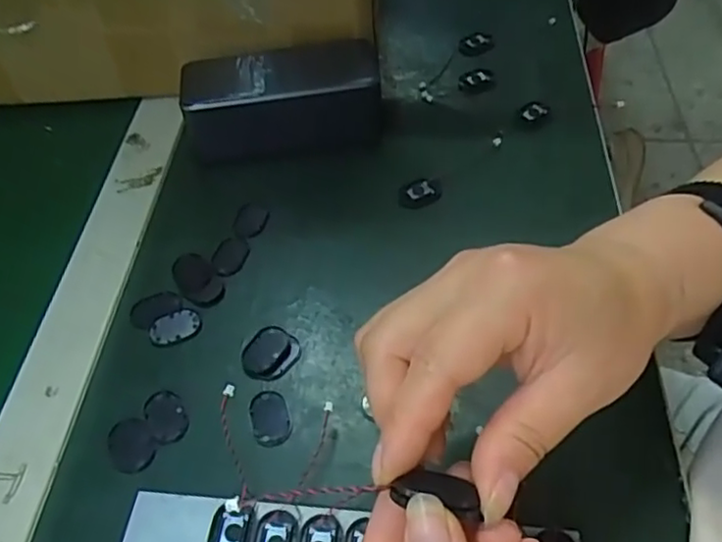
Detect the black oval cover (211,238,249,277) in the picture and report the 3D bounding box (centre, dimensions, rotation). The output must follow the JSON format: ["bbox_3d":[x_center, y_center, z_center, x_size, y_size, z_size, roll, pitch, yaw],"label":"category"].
[{"bbox_3d":[-0.080,-0.009,0.385,0.020,0.004,0.027,12,54,13],"label":"black oval cover"}]

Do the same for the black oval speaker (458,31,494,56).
[{"bbox_3d":[0.090,-0.179,0.501,0.032,0.004,0.024,-24,55,-14],"label":"black oval speaker"}]

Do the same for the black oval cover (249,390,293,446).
[{"bbox_3d":[-0.046,0.072,0.317,0.019,0.004,0.029,-18,54,-10],"label":"black oval cover"}]

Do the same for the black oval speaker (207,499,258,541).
[{"bbox_3d":[-0.057,0.115,0.279,0.021,0.004,0.027,4,53,7],"label":"black oval speaker"}]

